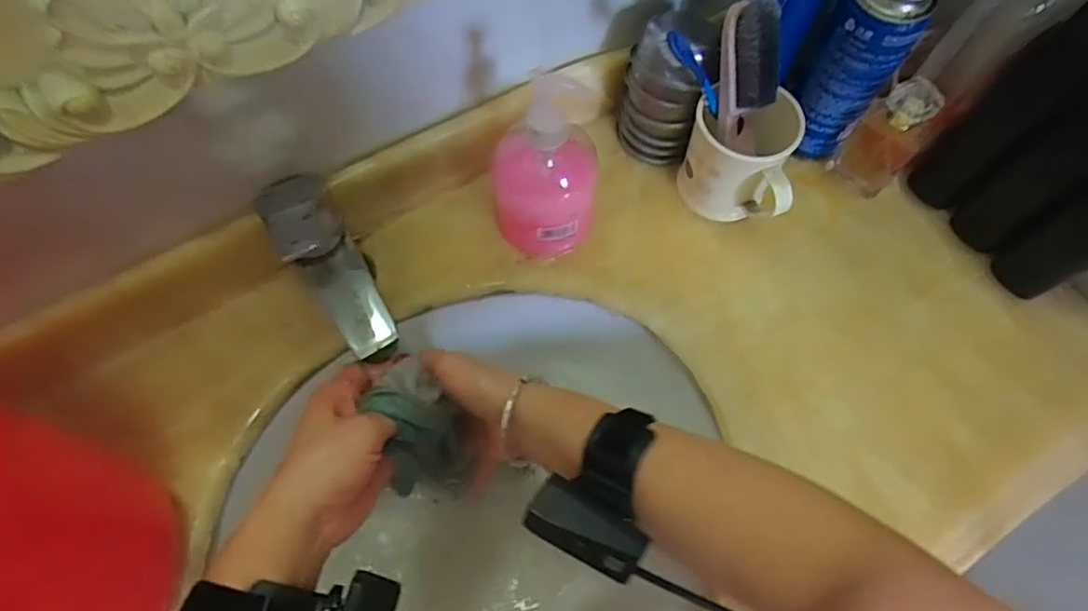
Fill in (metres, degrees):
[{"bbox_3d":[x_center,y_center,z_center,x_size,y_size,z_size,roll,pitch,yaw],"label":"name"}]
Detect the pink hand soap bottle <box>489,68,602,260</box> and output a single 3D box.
[{"bbox_3d":[0.002,-0.104,0.469,0.084,0.152,0.071,-8,67,-7],"label":"pink hand soap bottle"}]

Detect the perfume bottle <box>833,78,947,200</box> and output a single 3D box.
[{"bbox_3d":[0.294,-0.145,0.514,0.050,0.105,0.035,38,70,13],"label":"perfume bottle"}]

